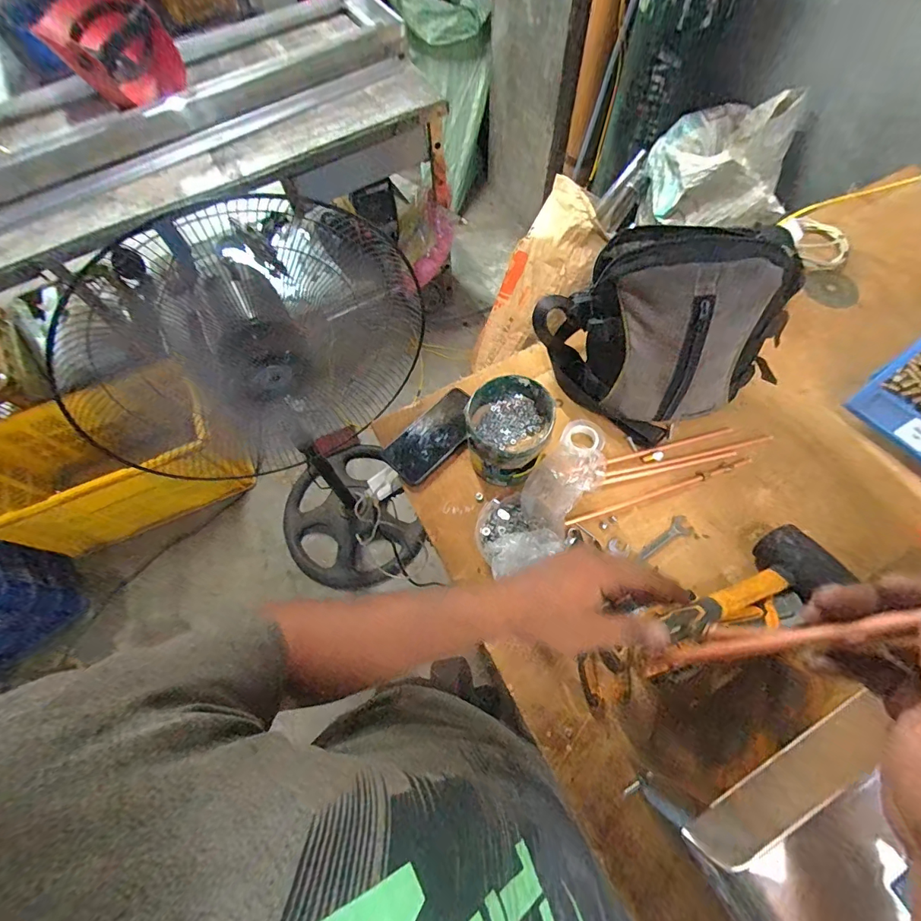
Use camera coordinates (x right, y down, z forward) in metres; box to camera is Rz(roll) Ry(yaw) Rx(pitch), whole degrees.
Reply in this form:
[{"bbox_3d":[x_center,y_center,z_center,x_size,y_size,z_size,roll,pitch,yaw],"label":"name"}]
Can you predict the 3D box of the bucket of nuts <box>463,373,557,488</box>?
[{"bbox_3d":[0.067,-0.036,0.617,0.108,0.118,0.119,23,69,12],"label":"bucket of nuts"}]

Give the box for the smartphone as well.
[{"bbox_3d":[-0.042,-0.041,0.687,0.077,0.010,0.164,39,73,17],"label":"smartphone"}]

